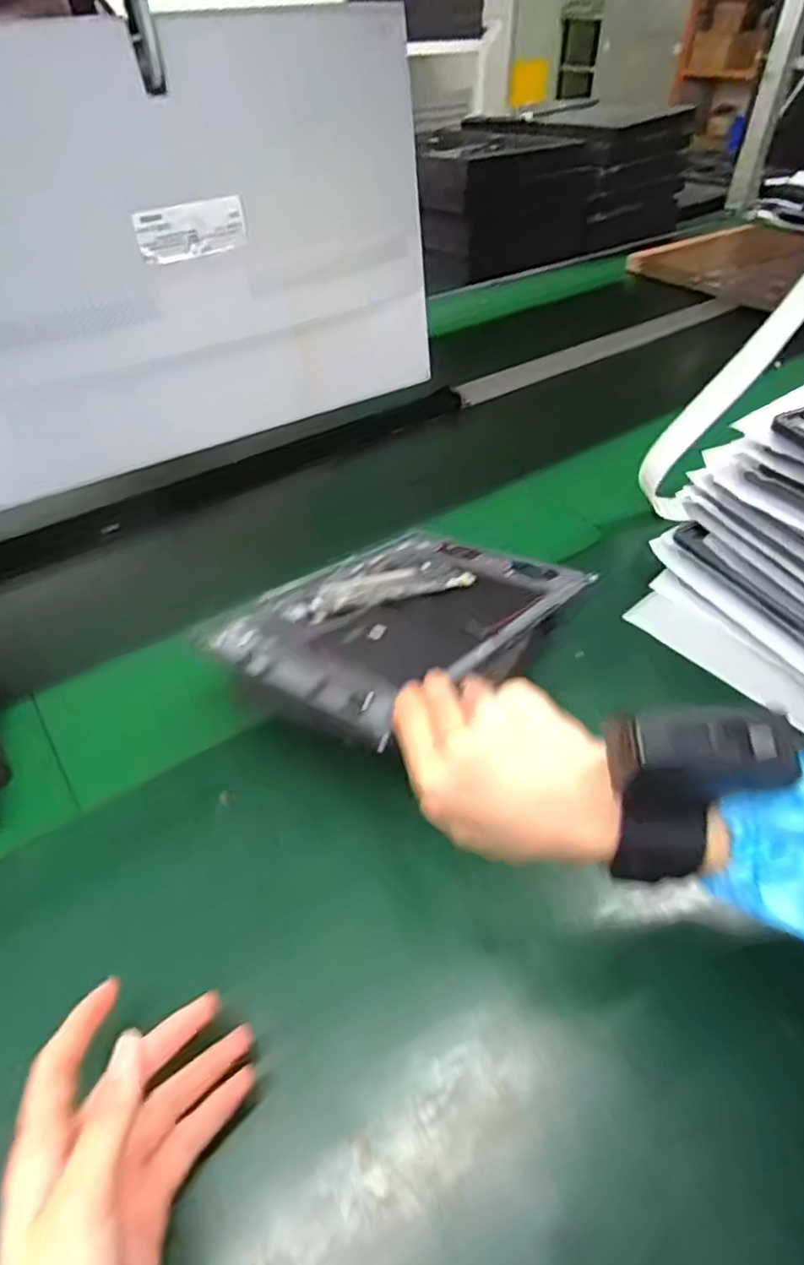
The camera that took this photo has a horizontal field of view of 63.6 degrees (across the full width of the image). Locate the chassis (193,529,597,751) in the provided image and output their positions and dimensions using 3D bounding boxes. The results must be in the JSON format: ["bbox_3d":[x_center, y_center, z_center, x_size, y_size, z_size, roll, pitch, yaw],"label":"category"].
[{"bbox_3d":[0.001,-0.015,0.459,0.189,0.011,0.271,16,32,28],"label":"chassis"}]

